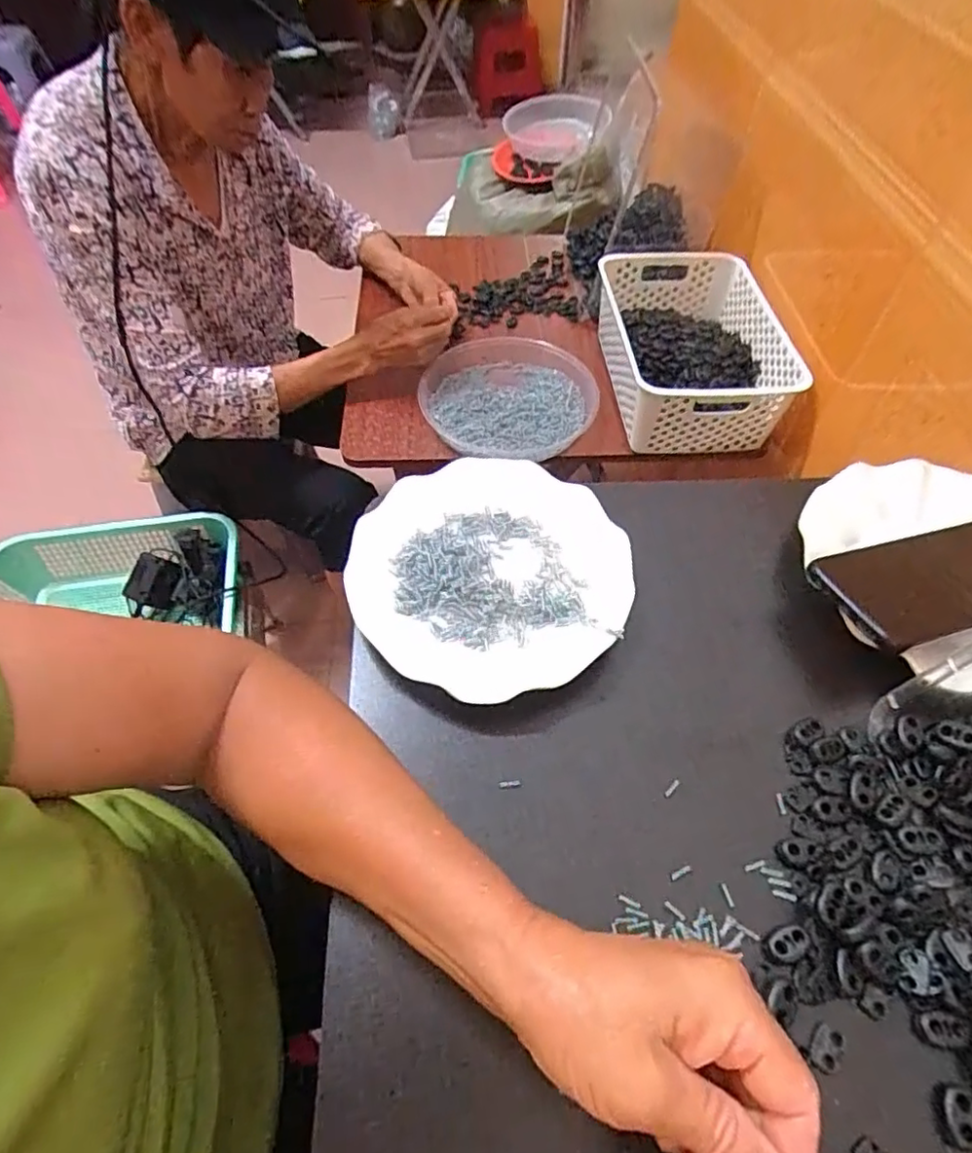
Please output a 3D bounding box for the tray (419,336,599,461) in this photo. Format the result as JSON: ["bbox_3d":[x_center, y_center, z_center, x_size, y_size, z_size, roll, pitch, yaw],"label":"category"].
[{"bbox_3d":[0.031,-0.246,0.859,0.240,0.037,0.233,3,55,2],"label":"tray"}]

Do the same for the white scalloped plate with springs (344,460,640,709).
[{"bbox_3d":[0.003,-0.003,0.413,0.175,0.027,0.176,0,54,0],"label":"white scalloped plate with springs"}]

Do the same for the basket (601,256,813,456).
[{"bbox_3d":[0.273,-0.307,0.835,0.203,0.098,0.312,-3,55,-2],"label":"basket"}]

